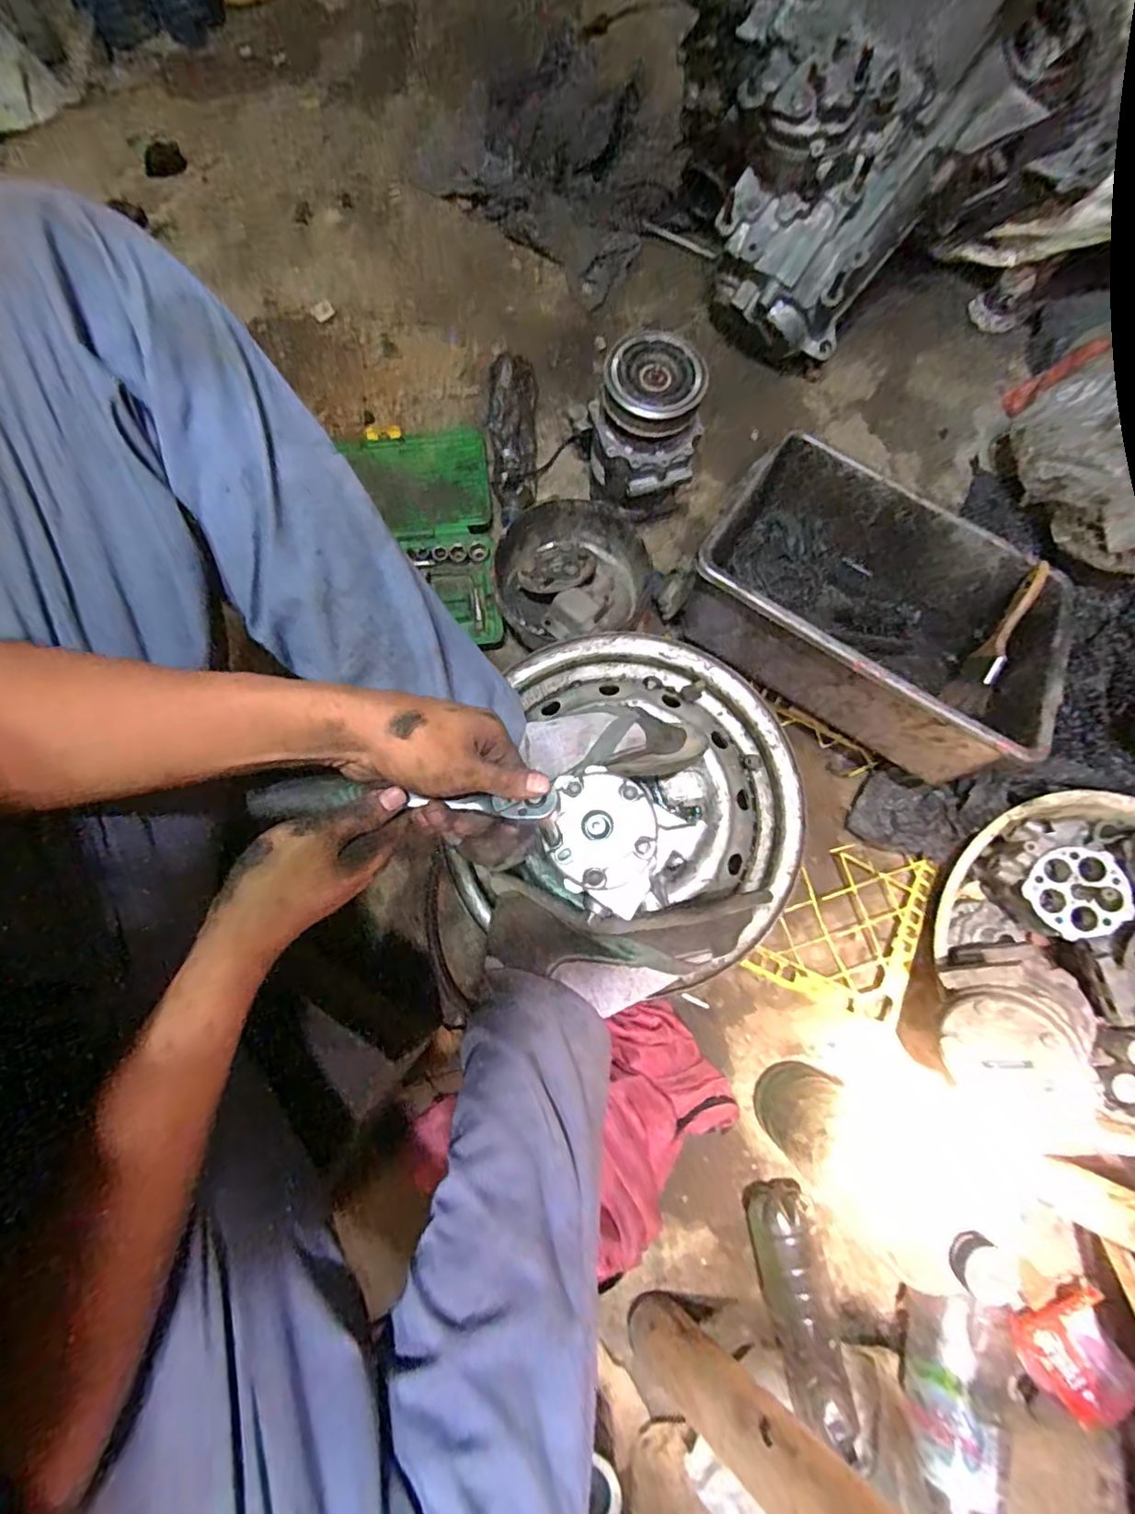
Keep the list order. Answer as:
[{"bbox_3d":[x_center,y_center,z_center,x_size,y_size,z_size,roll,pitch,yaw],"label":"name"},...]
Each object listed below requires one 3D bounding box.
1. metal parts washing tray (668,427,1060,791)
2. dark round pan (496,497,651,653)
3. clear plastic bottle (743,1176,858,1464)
[{"bbox_3d":[0.355,-0.180,0.698,0.389,0.133,0.307,31,66,5],"label":"metal parts washing tray"},{"bbox_3d":[0.005,-0.232,0.781,0.191,0.079,0.176,-14,79,-4],"label":"dark round pan"},{"bbox_3d":[0.234,0.563,0.604,0.065,0.063,0.220,-8,78,-3],"label":"clear plastic bottle"}]

